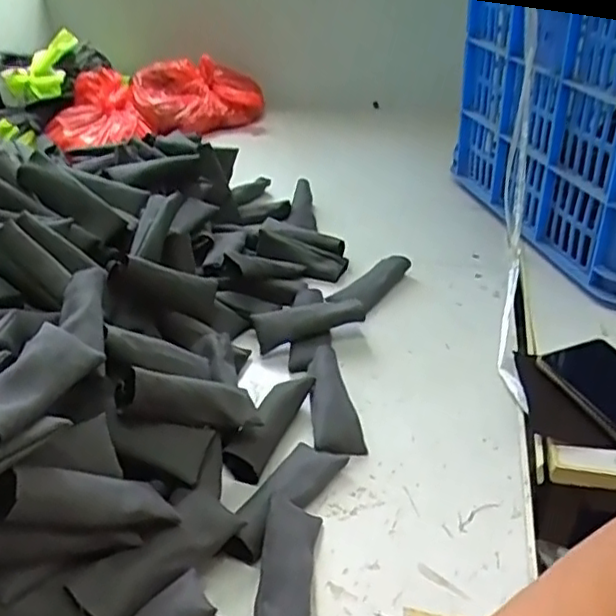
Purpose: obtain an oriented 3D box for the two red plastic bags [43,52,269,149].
[{"bbox_3d":[-0.255,-0.341,1.078,0.348,0.090,0.157,-26,41,-31],"label":"two red plastic bags"}]

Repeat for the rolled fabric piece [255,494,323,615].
[{"bbox_3d":[-0.013,0.168,0.398,0.033,0.029,0.104,2,34,6],"label":"rolled fabric piece"}]

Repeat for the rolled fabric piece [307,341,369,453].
[{"bbox_3d":[0.021,0.075,0.530,0.038,0.026,0.106,-4,34,-4],"label":"rolled fabric piece"}]

